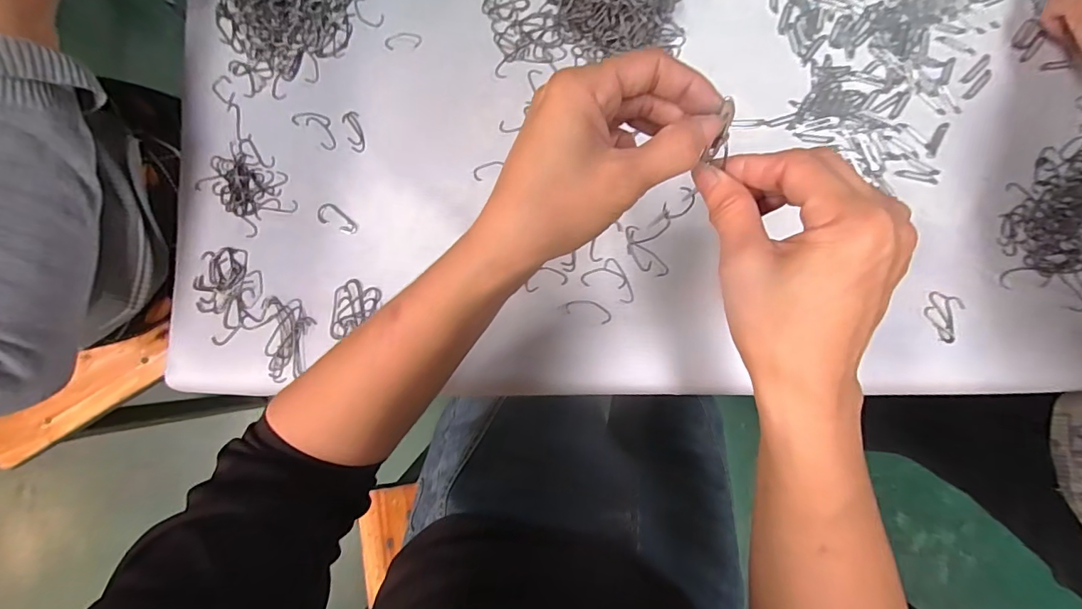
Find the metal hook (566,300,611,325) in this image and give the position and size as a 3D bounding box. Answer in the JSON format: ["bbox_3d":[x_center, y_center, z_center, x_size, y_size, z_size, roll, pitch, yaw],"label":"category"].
[{"bbox_3d":[0.041,0.005,0.386,0.039,0.004,0.015,17,88,3],"label":"metal hook"}]

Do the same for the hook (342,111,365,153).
[{"bbox_3d":[-0.165,-0.153,0.405,0.015,0.004,0.038,-18,86,1],"label":"hook"}]

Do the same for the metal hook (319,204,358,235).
[{"bbox_3d":[-0.176,-0.075,0.396,0.037,0.004,0.018,25,88,3],"label":"metal hook"}]

